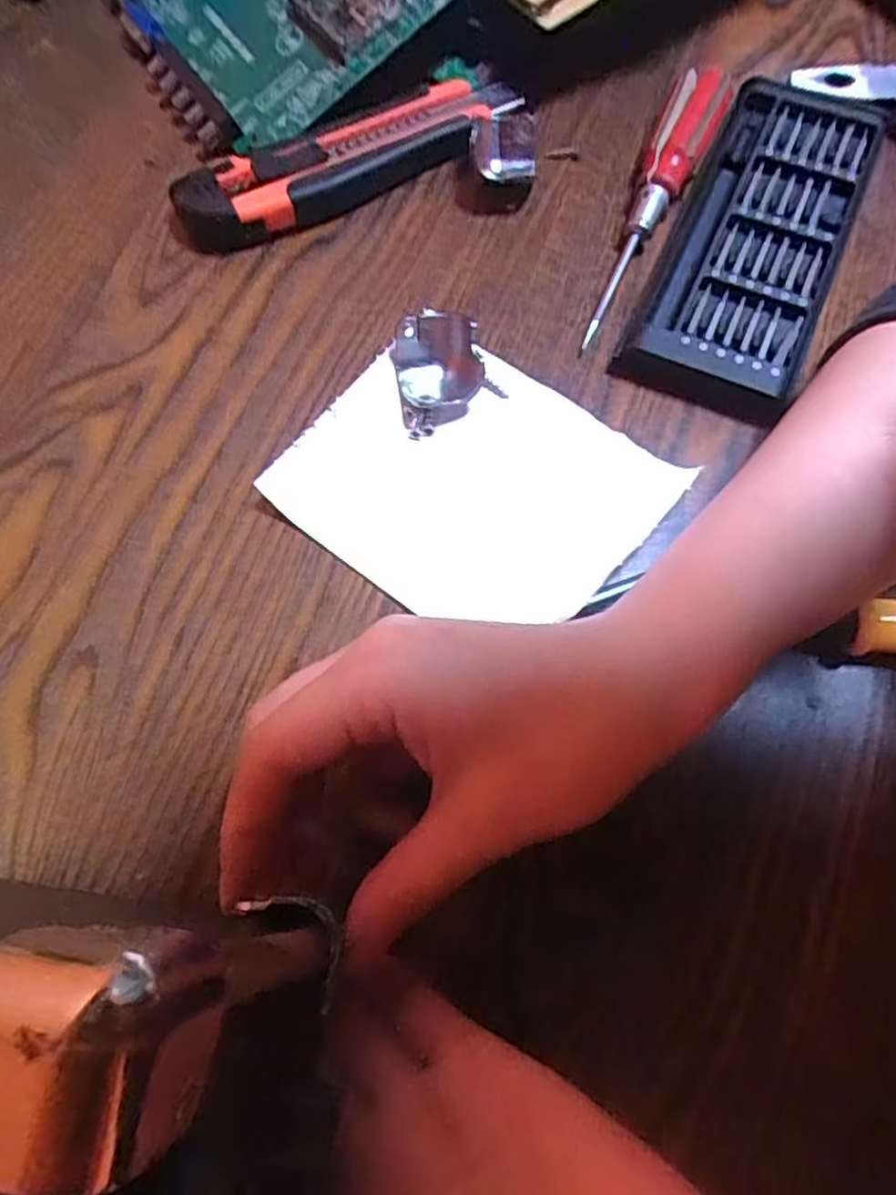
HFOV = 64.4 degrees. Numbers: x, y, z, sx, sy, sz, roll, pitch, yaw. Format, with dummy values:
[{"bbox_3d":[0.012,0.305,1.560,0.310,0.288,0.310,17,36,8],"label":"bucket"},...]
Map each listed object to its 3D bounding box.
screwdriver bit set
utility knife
[{"bbox_3d":[0.131,-0.149,0.298,0.060,0.029,0.156,22,70,9],"label":"screwdriver bit set"},{"bbox_3d":[-0.046,-0.197,0.319,0.160,0.025,0.046,-22,70,-8],"label":"utility knife"}]

